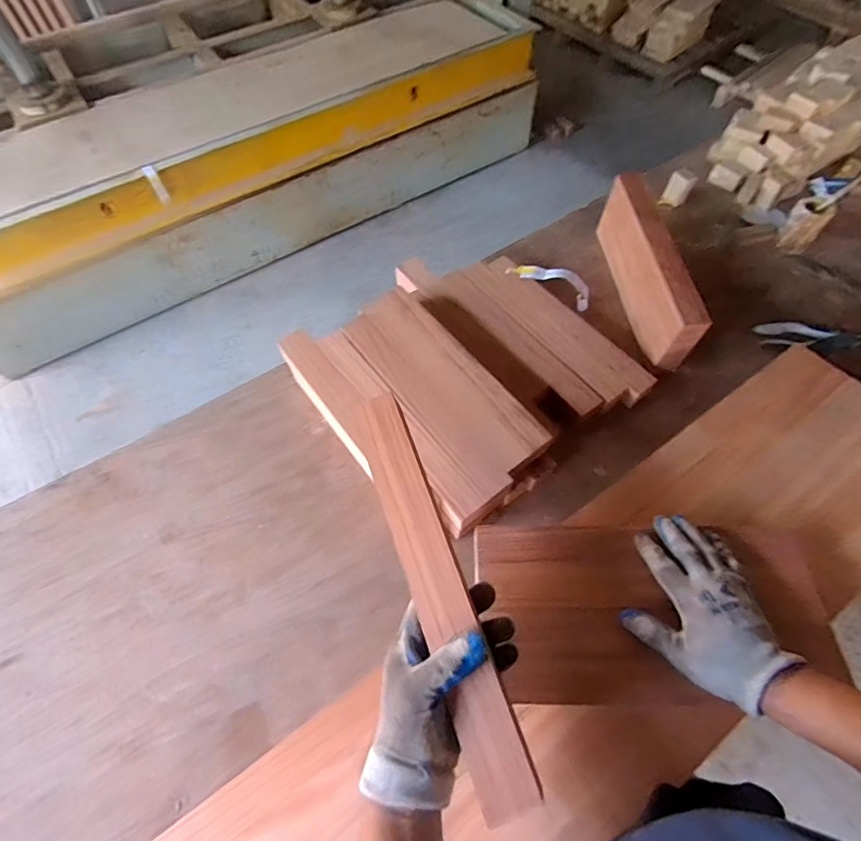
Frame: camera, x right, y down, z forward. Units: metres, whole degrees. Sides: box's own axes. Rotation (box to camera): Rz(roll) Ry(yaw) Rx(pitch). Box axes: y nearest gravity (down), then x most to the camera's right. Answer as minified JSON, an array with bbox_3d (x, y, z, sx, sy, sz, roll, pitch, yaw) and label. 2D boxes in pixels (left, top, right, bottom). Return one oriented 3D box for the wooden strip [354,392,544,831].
[{"bbox_3d":[0.003,0.142,0.434,0.049,0.015,0.368,-18,68,-9],"label":"wooden strip"}]

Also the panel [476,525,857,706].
[{"bbox_3d":[0.244,0.208,0.526,0.371,0.024,0.183,0,61,1],"label":"panel"}]

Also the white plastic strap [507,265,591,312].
[{"bbox_3d":[0.228,-0.263,0.891,0.164,0.053,0.028,22,63,-2],"label":"white plastic strap"}]

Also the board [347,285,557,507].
[{"bbox_3d":[0.015,-0.059,0.734,0.141,0.018,0.373,-35,66,-17],"label":"board"}]

